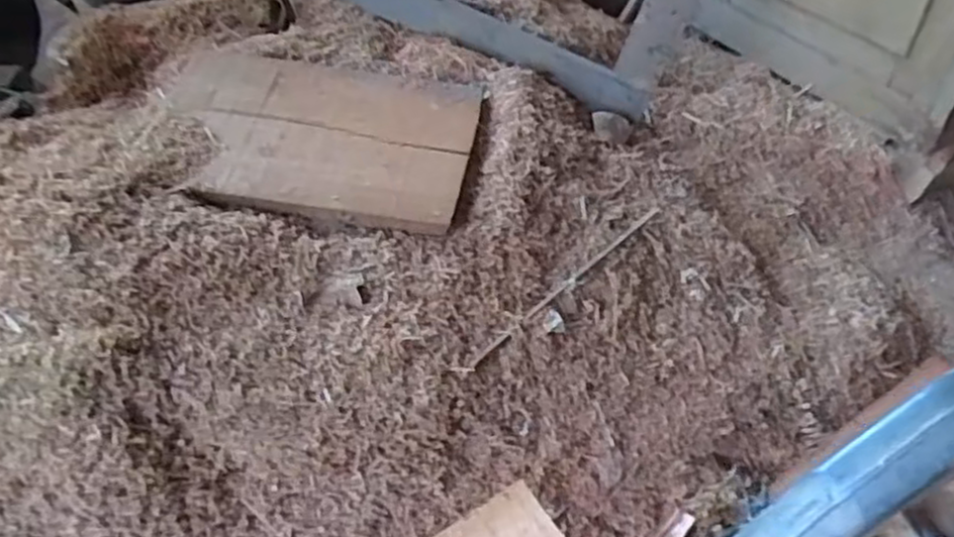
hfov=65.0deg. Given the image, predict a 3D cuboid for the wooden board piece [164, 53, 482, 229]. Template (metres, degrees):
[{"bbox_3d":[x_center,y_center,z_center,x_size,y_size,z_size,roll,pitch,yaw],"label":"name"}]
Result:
[{"bbox_3d":[-0.217,-0.184,0.975,0.419,0.020,0.277,12,50,6],"label":"wooden board piece"}]

